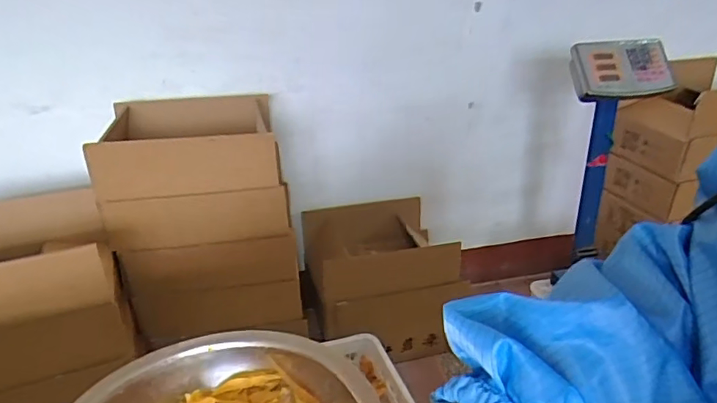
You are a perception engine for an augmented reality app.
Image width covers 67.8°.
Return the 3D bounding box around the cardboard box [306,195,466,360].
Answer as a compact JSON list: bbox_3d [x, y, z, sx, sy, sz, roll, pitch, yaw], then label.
[{"bbox_3d":[0.081,0.250,1.774,0.469,0.386,0.379,-7,26,-13],"label":"cardboard box"}]

